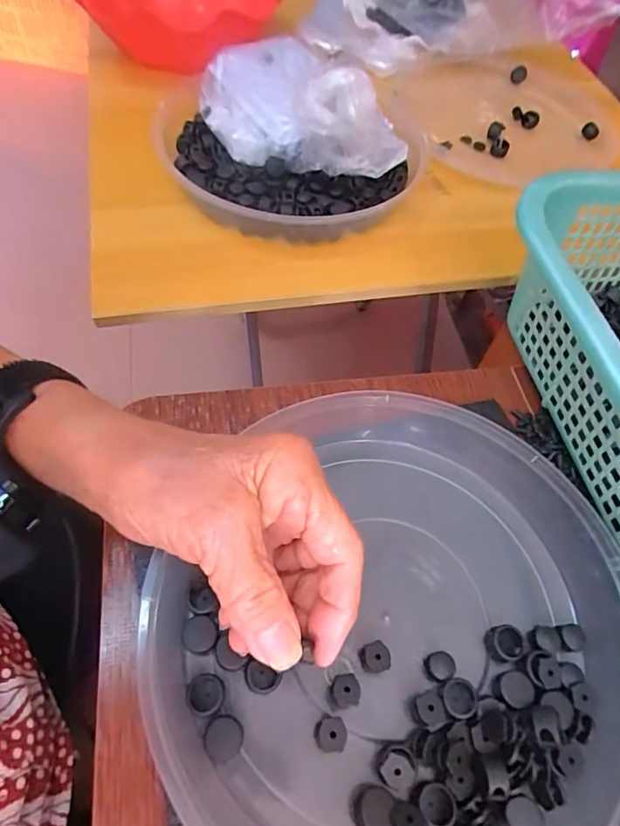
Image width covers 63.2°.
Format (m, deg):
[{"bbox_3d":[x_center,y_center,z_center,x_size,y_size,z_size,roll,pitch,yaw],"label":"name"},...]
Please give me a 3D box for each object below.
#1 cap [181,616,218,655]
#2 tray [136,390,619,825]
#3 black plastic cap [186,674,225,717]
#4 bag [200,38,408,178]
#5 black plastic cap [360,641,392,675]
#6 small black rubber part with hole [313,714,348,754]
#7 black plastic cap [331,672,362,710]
[{"bbox_3d":[-0.053,0.108,0.245,0.017,0.007,0.016,2,57,-2],"label":"cap"},{"bbox_3d":[0.048,0.103,0.249,0.220,0.044,0.234,2,57,-2],"label":"tray"},{"bbox_3d":[-0.049,0.133,0.237,0.017,0.007,0.017,2,58,-4],"label":"black plastic cap"},{"bbox_3d":[-0.018,-0.263,0.427,0.099,0.069,0.195,-36,67,-24],"label":"bag"},{"bbox_3d":[0.032,0.122,0.251,0.013,0.013,0.013,2,58,-4],"label":"black plastic cap"},{"bbox_3d":[0.009,0.149,0.234,0.014,0.014,0.014,9,58,1],"label":"small black rubber part with hole"},{"bbox_3d":[0.017,0.135,0.243,0.013,0.015,0.014,-4,59,-8],"label":"black plastic cap"}]

